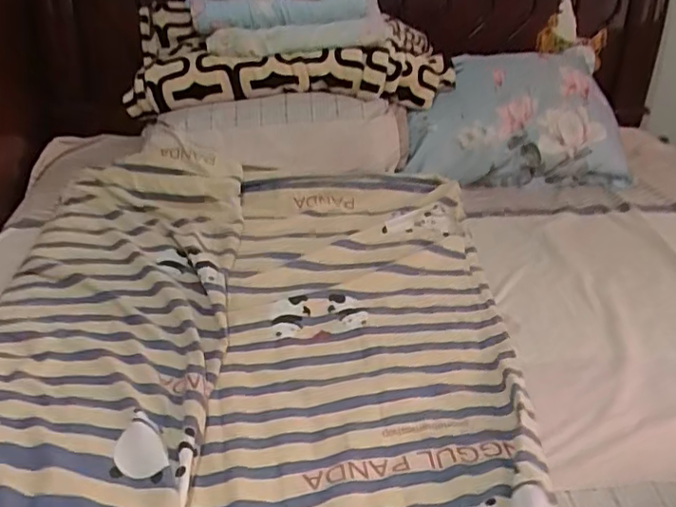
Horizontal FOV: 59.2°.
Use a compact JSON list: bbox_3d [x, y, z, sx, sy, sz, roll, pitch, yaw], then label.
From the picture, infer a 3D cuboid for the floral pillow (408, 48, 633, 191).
[{"bbox_3d":[0.425,-0.359,1.469,0.531,0.150,0.393,-4,68,1],"label":"floral pillow"}]

